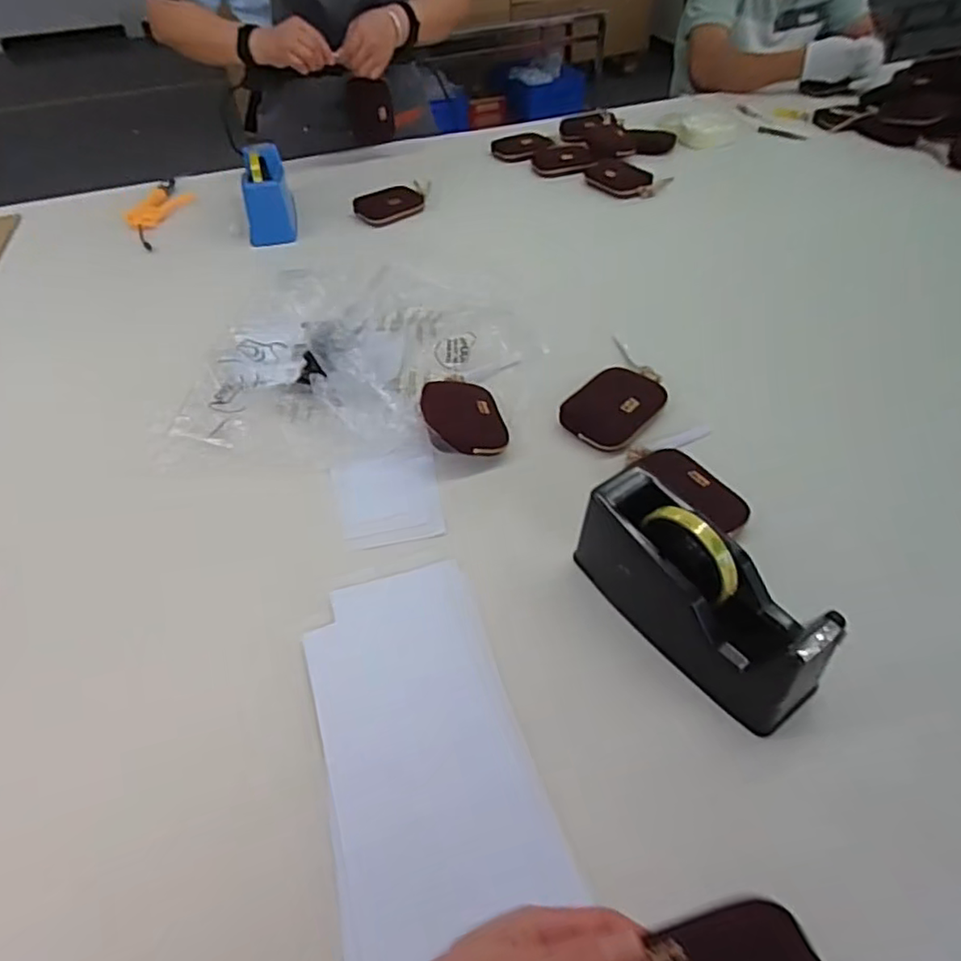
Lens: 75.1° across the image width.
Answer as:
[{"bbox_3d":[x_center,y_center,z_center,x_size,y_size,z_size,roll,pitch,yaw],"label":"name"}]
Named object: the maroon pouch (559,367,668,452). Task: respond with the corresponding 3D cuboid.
[{"bbox_3d":[0.144,-0.082,0.669,0.082,0.021,0.108,34,57,30],"label":"maroon pouch"}]

